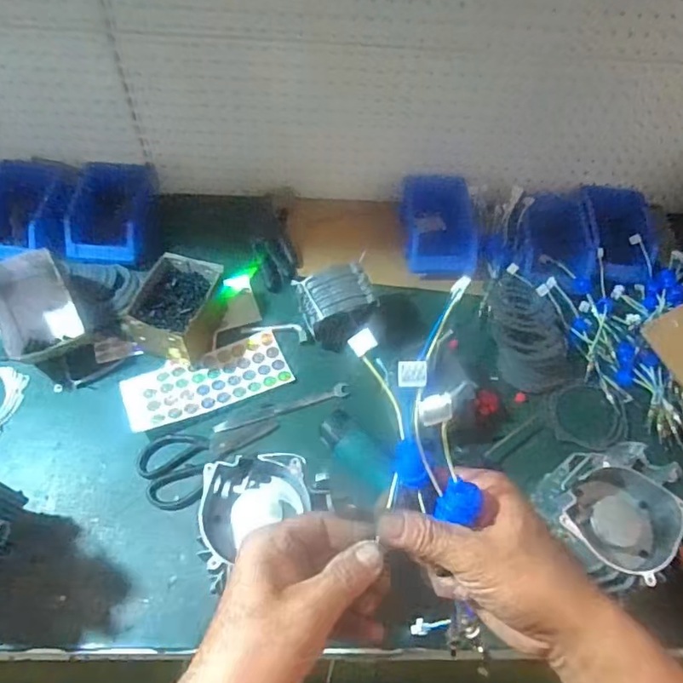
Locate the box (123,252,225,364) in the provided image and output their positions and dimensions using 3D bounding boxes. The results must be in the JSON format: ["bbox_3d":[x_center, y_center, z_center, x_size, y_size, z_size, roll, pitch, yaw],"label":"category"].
[{"bbox_3d":[-0.260,-0.049,0.865,0.110,0.093,0.155,15,57,5],"label":"box"}]

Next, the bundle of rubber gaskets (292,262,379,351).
[{"bbox_3d":[-0.006,-0.052,0.861,0.118,0.097,0.089,-18,60,-15],"label":"bundle of rubber gaskets"}]

